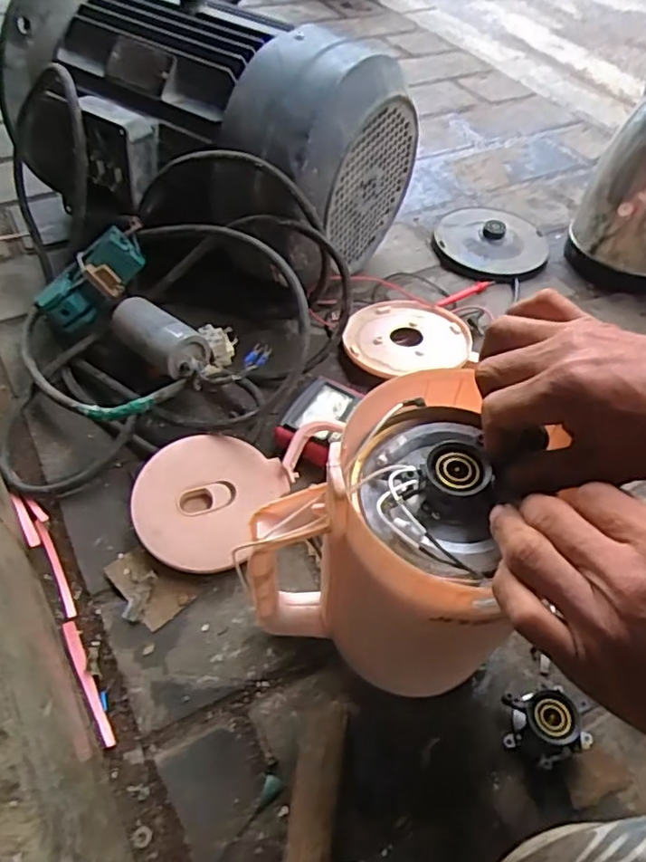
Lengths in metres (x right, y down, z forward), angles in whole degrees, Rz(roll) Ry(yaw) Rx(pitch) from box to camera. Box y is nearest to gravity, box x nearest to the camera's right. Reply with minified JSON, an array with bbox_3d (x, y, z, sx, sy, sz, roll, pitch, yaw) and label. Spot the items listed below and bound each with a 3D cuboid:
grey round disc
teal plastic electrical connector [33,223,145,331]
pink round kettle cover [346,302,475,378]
[{"bbox_3d":[0.221,-0.252,0.825,0.143,0.028,0.160,12,50,7],"label":"grey round disc"},{"bbox_3d":[-0.235,-0.154,0.638,0.114,0.034,0.054,-44,60,1],"label":"teal plastic electrical connector"},{"bbox_3d":[0.092,-0.107,0.696,0.138,0.017,0.129,-8,50,-10],"label":"pink round kettle cover"}]

